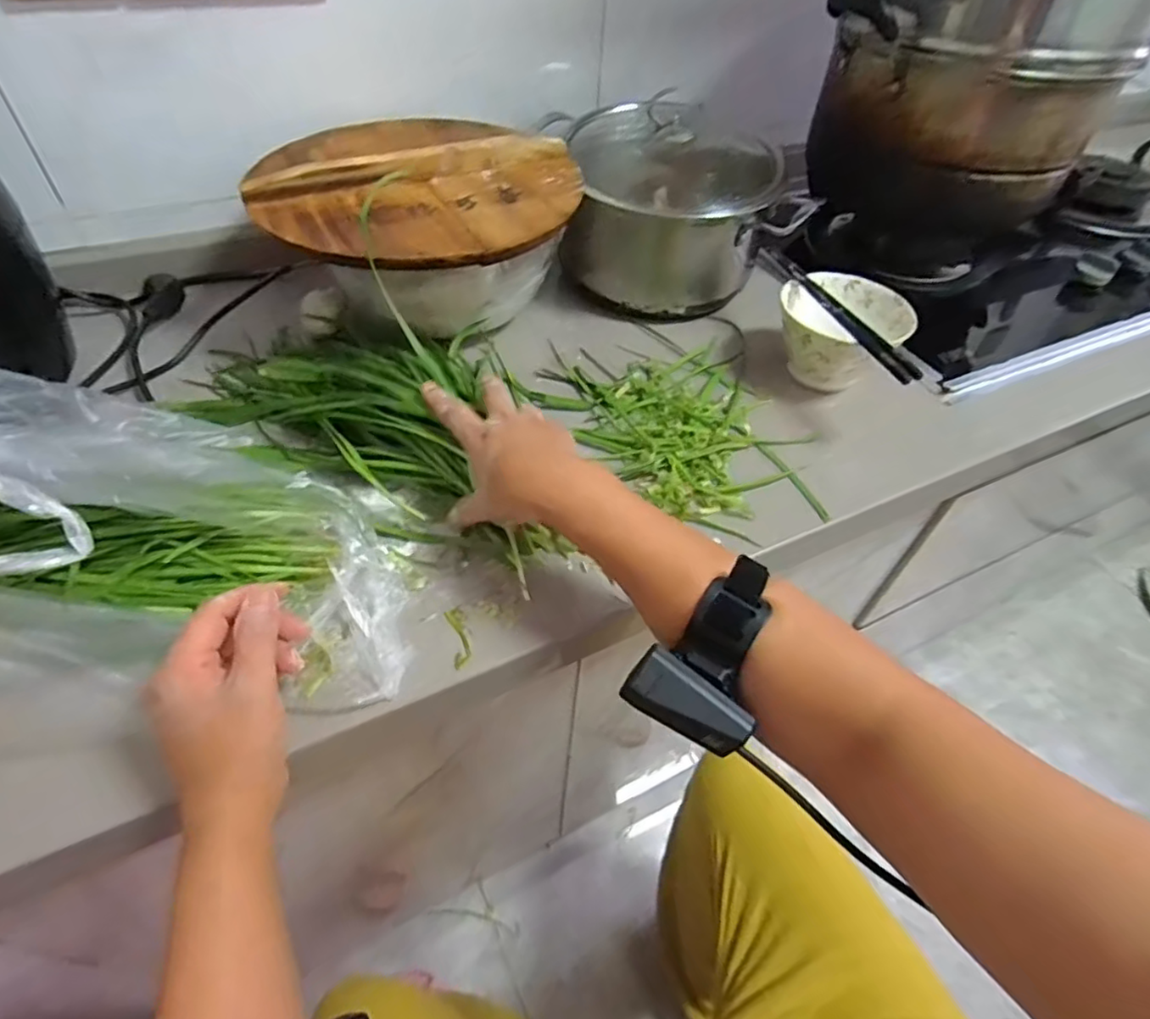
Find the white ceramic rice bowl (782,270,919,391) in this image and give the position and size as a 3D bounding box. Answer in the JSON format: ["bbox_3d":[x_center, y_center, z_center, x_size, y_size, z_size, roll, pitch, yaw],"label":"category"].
[{"bbox_3d":[0.257,-0.175,0.631,0.111,0.077,0.109,2,49,-3],"label":"white ceramic rice bowl"}]

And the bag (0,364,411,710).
[{"bbox_3d":[-0.288,-0.007,0.402,0.335,0.149,0.225,-1,49,-6],"label":"bag"}]

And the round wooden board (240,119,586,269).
[{"bbox_3d":[-0.141,-0.308,0.576,0.284,0.032,0.269,2,49,-3],"label":"round wooden board"}]

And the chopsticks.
[{"bbox_3d":[0.242,-0.193,0.594,0.028,0.013,0.228,-15,52,-17],"label":"chopsticks"}]

